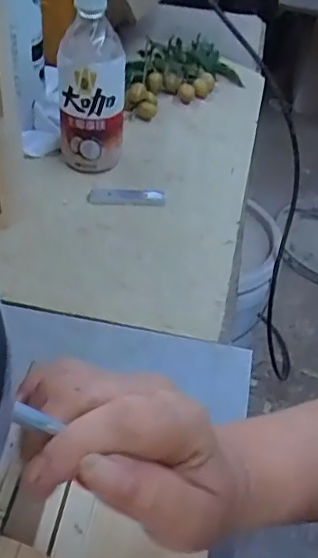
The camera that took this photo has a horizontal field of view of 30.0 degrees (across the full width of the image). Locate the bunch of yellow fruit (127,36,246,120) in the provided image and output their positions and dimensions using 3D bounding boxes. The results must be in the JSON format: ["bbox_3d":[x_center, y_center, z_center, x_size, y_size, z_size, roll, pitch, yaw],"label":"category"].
[{"bbox_3d":[0.030,-0.281,0.804,0.103,0.040,0.228,27,45,20],"label":"bunch of yellow fruit"}]

